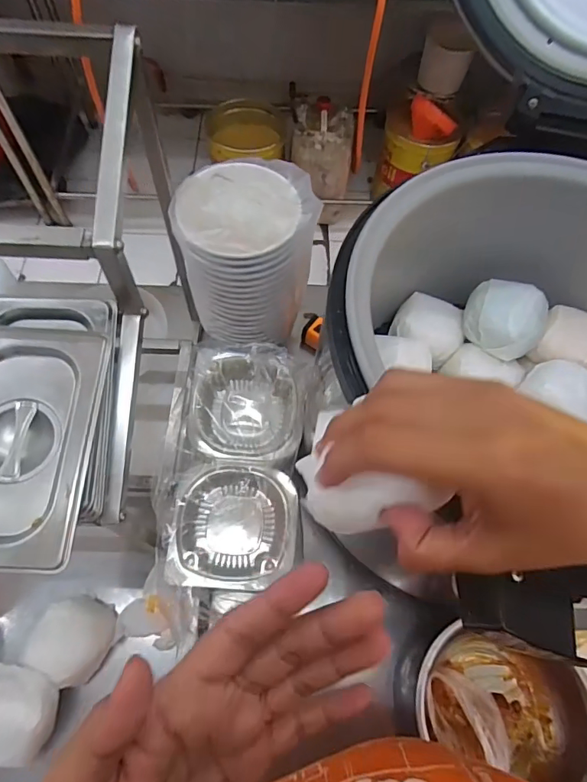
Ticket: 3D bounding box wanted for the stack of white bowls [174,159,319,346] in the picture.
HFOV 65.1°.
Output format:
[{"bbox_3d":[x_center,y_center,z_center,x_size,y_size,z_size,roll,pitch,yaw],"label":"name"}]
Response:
[{"bbox_3d":[-0.048,-0.160,0.544,0.143,0.167,0.137,22,64,8],"label":"stack of white bowls"}]

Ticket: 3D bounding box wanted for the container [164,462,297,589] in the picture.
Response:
[{"bbox_3d":[-0.065,0.152,0.505,0.127,0.051,0.126,8,63,1],"label":"container"}]

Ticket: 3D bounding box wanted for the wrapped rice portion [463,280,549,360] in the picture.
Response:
[{"bbox_3d":[0.231,-0.080,0.507,0.080,0.054,0.067,28,65,11],"label":"wrapped rice portion"}]

